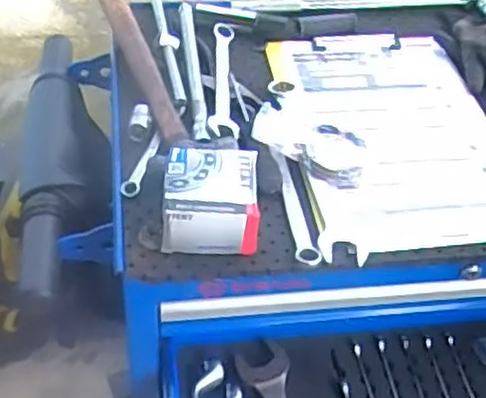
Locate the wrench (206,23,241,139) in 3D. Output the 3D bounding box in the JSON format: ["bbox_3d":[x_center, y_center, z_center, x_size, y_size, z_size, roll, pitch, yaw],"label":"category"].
[{"bbox_3d":[-0.024,-0.145,0.834,0.032,0.012,0.233,1,44,-4],"label":"wrench"}]

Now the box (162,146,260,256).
[{"bbox_3d":[-0.031,0.000,0.662,0.088,0.048,0.095,2,44,-3],"label":"box"}]

